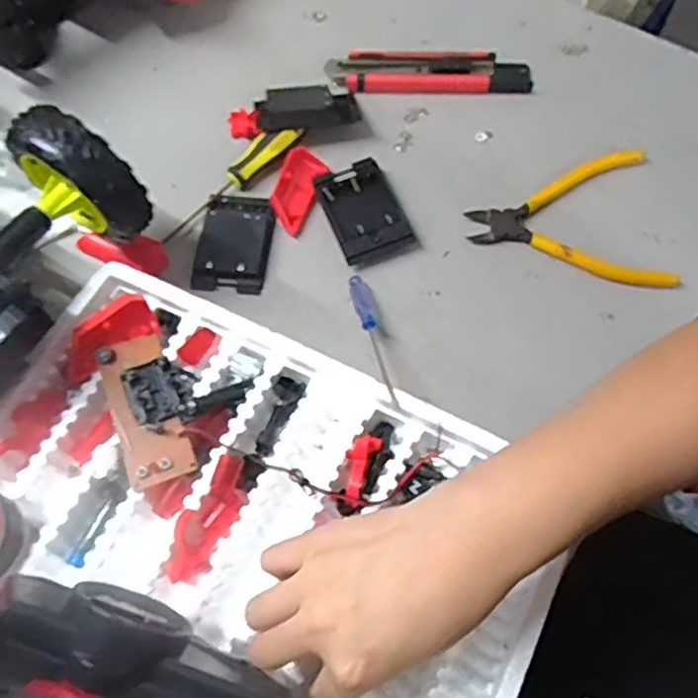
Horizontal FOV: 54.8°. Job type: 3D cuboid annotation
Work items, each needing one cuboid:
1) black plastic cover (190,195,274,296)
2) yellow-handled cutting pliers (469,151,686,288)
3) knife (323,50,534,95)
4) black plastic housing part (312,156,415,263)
[{"bbox_3d":[-0.085,-0.084,0.501,0.053,0.015,0.084,5,67,4],"label":"black plastic cover"},{"bbox_3d":[0.162,-0.095,0.500,0.140,0.017,0.107,-3,66,0],"label":"yellow-handled cutting pliers"},{"bbox_3d":[0.067,-0.229,0.558,0.166,0.019,0.034,0,66,2],"label":"knife"},{"bbox_3d":[0.010,-0.105,0.509,0.056,0.009,0.080,-20,67,-7],"label":"black plastic housing part"}]

